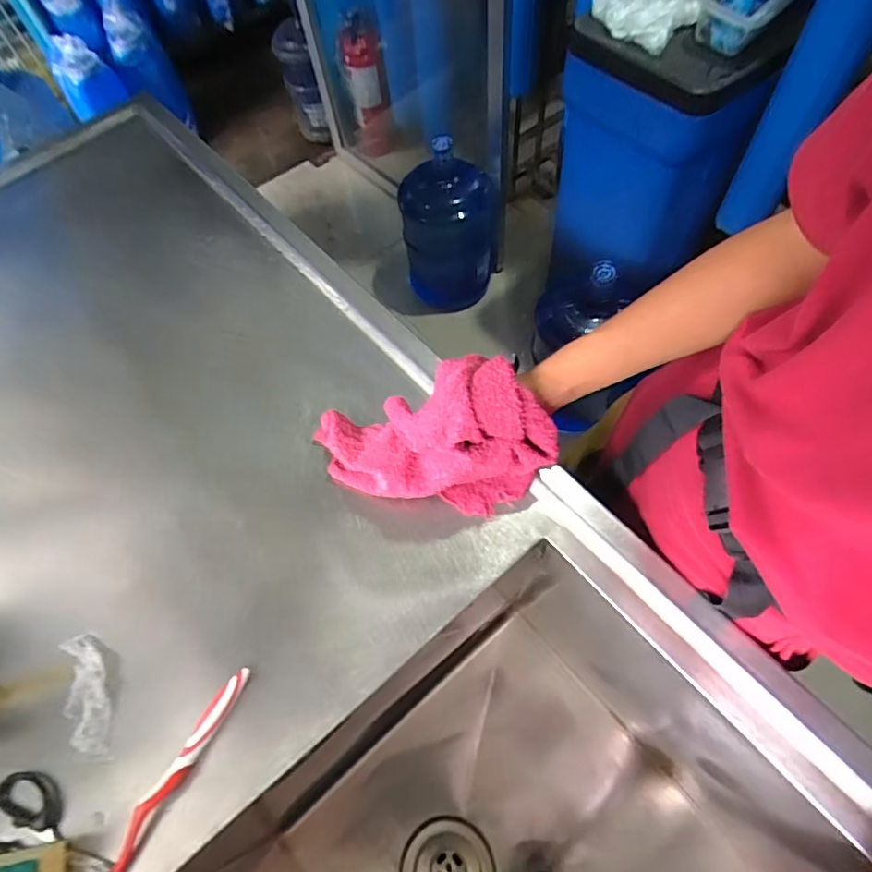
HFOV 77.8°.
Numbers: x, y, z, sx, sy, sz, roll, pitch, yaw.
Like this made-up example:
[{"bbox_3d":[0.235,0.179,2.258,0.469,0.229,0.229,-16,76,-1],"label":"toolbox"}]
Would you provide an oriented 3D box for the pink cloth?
[{"bbox_3d":[-0.004,0.000,0.476,0.199,0.107,0.117,-10,65,-4],"label":"pink cloth"}]

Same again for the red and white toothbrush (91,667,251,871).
[{"bbox_3d":[-0.201,0.260,0.401,0.018,0.020,0.181,27,68,13],"label":"red and white toothbrush"}]

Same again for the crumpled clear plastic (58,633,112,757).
[{"bbox_3d":[-0.283,0.209,0.438,0.031,0.011,0.097,-19,66,-8],"label":"crumpled clear plastic"}]

